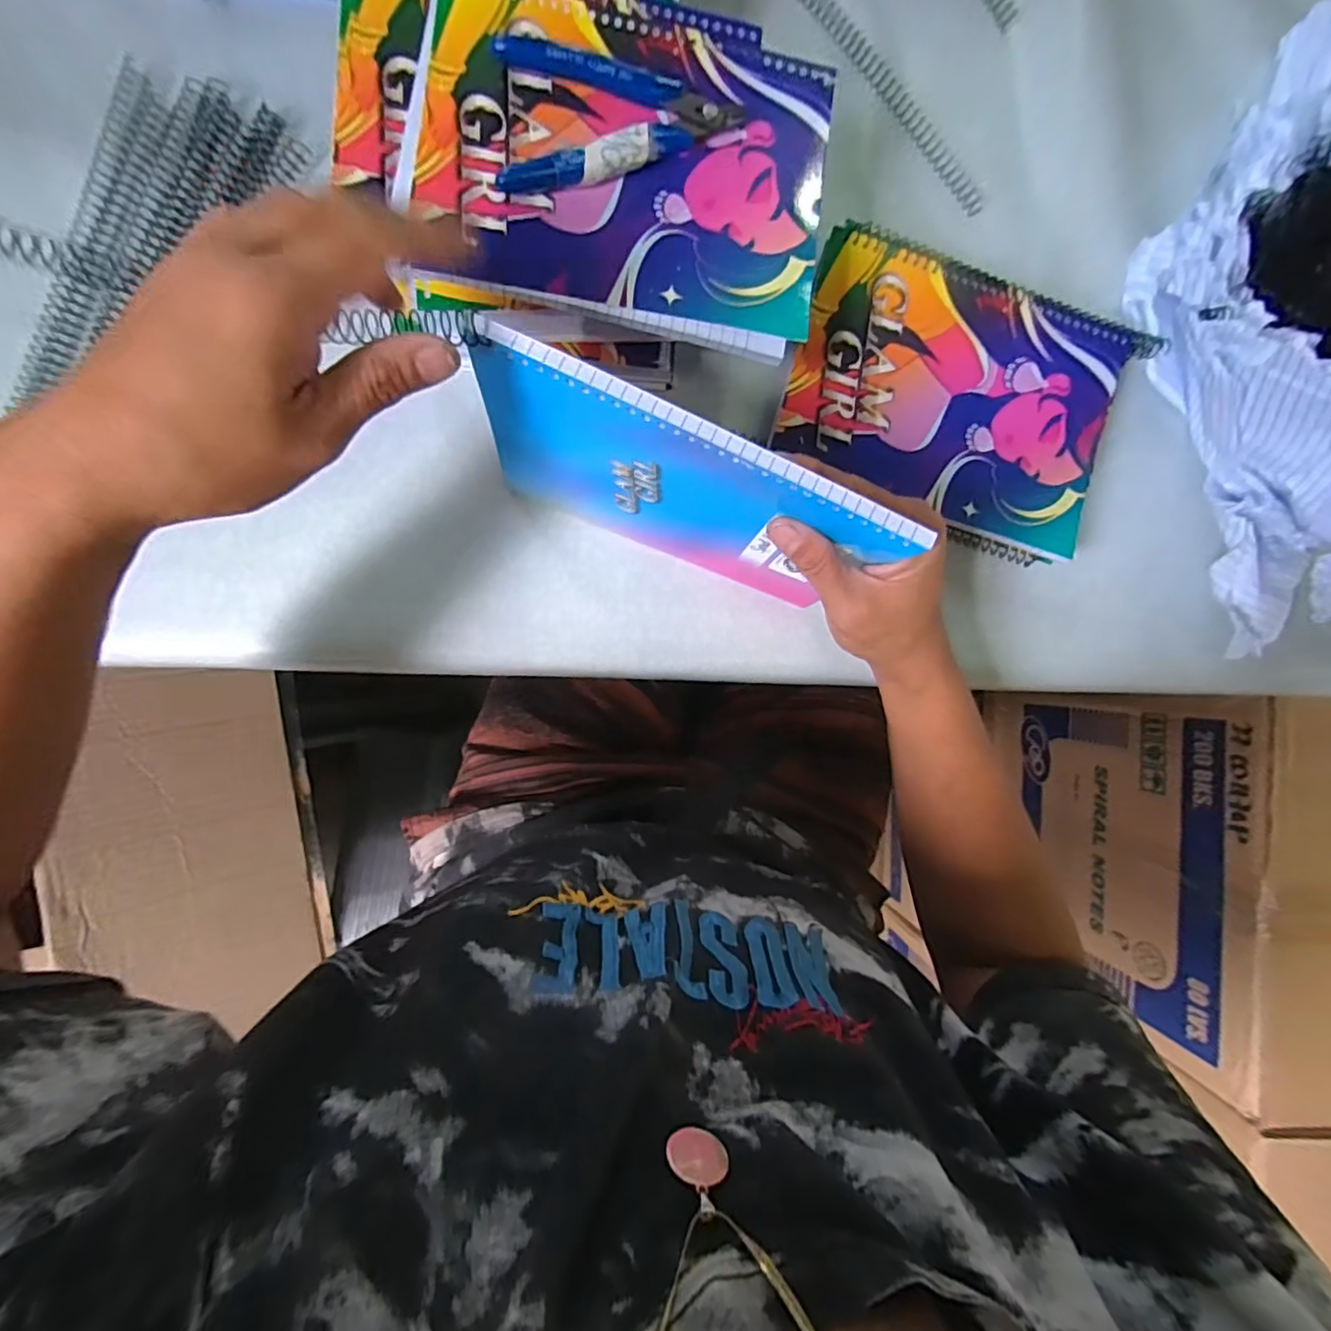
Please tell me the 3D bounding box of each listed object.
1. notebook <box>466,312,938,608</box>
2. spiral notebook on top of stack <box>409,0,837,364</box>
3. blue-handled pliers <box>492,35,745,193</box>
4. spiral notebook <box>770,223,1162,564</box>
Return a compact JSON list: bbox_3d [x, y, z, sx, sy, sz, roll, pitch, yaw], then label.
[{"bbox_3d":[0.003,-0.082,0.298,0.190,0.157,0.012,22,83,-8],"label":"notebook"},{"bbox_3d":[-0.017,-0.242,0.286,0.194,0.014,0.151,10,89,-6],"label":"spiral notebook on top of stack"},{"bbox_3d":[-0.021,-0.263,0.284,0.114,0.013,0.074,-1,90,-6],"label":"blue-handled pliers"},{"bbox_3d":[0.175,-0.164,0.358,0.195,0.009,0.148,18,89,-5],"label":"spiral notebook"}]

